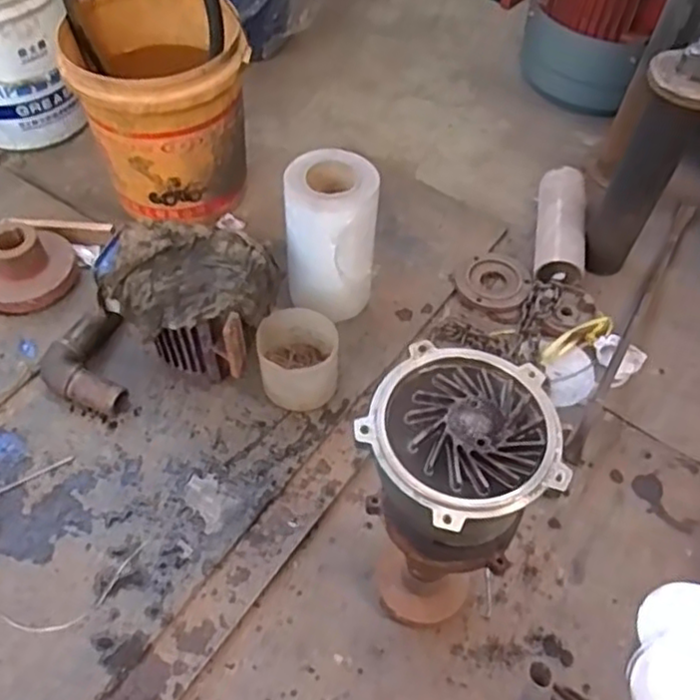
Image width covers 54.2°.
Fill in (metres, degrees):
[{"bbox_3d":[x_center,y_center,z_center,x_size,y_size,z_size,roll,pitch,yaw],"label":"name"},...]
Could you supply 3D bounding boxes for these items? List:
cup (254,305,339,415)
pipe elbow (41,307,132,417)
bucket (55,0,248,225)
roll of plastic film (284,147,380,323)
[{"bbox_3d":[-0.079,0.015,1.053,0.121,0.078,0.145,-3,54,-5],"label":"cup"},{"bbox_3d":[-0.409,0.026,1.050,0.125,0.053,0.178,-12,55,-12],"label":"pipe elbow"},{"bbox_3d":[-0.331,-0.426,1.231,0.282,0.330,0.295,-12,55,-12],"label":"bucket"},{"bbox_3d":[-0.030,-0.177,1.085,0.134,0.236,0.143,2,54,-2],"label":"roll of plastic film"}]

